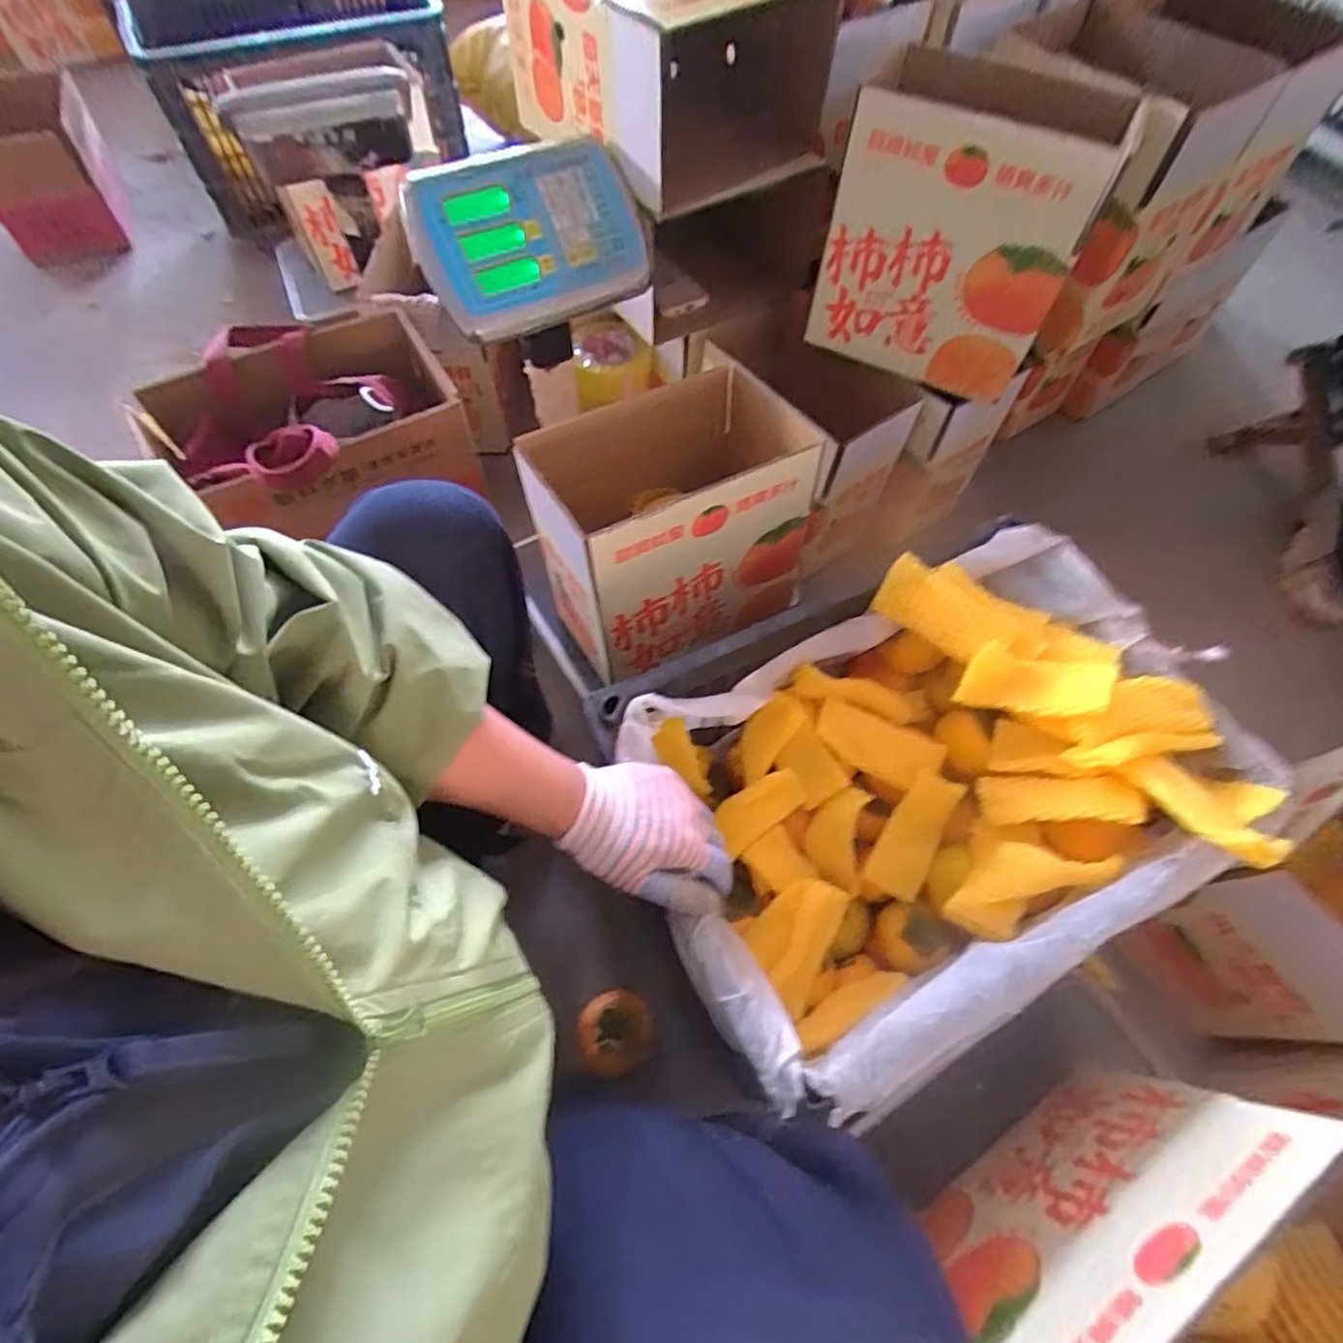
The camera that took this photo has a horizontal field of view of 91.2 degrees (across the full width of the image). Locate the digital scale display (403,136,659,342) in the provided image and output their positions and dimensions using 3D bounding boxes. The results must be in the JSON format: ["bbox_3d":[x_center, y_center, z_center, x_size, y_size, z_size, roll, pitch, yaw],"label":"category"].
[{"bbox_3d":[-0.140,-0.455,0.697,0.244,0.153,0.045,-24,39,-13],"label":"digital scale display"}]

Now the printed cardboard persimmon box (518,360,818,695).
[{"bbox_3d":[0.003,-0.157,0.737,0.281,0.244,0.171,-24,64,-14],"label":"printed cardboard persimmon box"}]

